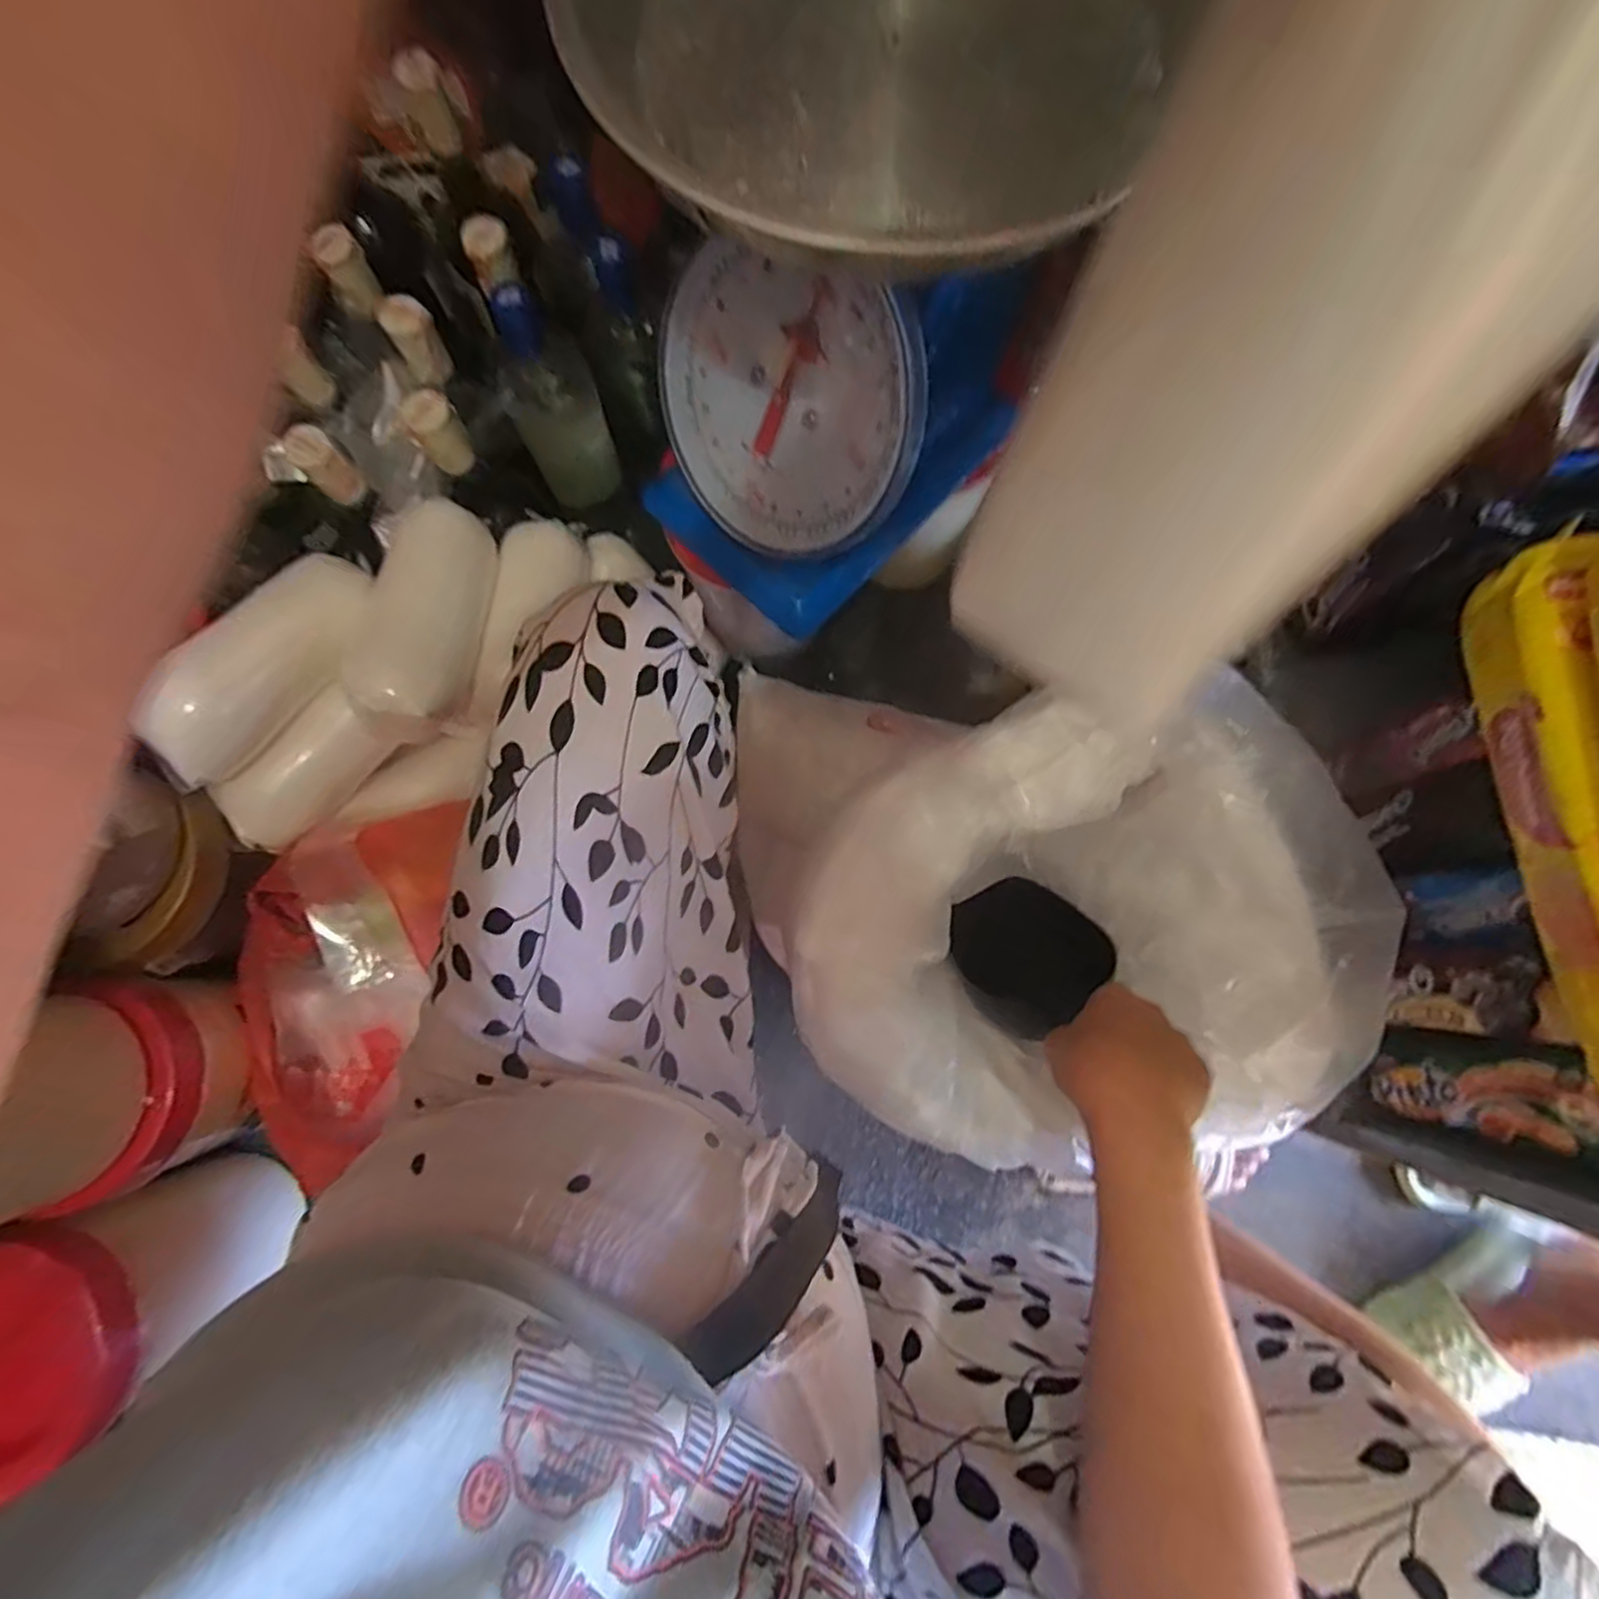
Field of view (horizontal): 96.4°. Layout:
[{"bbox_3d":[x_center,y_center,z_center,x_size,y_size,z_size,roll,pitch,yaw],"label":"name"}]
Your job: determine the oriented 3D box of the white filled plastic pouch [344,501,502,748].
[{"bbox_3d":[-0.303,-0.145,0.575,0.075,0.054,0.196,5,79,0],"label":"white filled plastic pouch"}]

